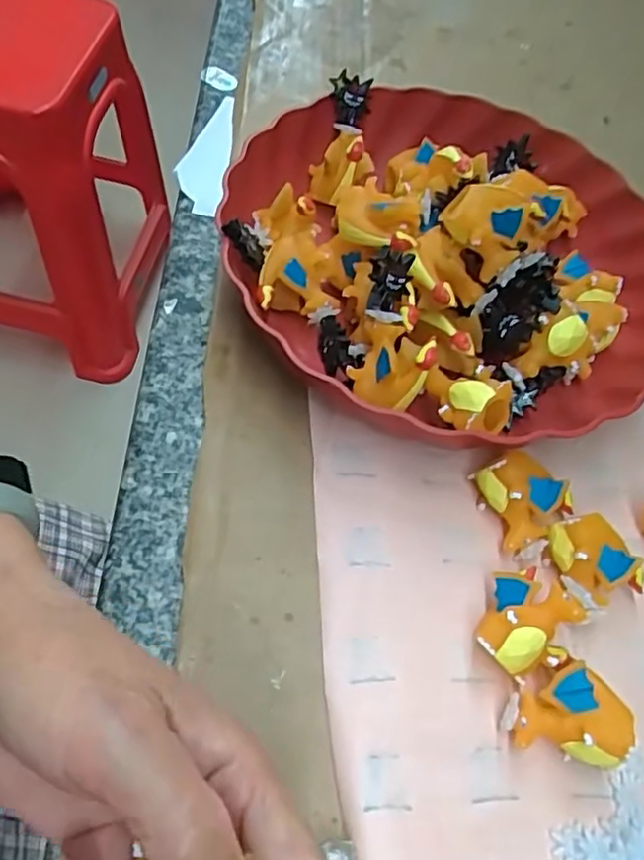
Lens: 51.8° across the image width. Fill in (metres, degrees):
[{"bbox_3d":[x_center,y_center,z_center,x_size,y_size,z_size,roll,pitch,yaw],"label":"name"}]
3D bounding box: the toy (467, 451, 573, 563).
[{"bbox_3d":[0.089,0.031,0.302,0.043,0.030,0.038,34,65,18],"label":"toy"}]

